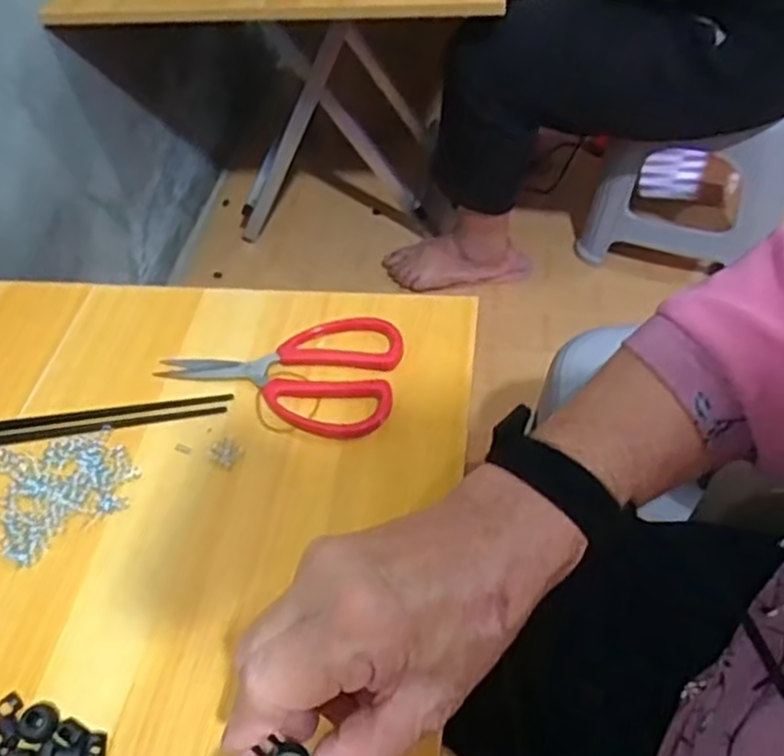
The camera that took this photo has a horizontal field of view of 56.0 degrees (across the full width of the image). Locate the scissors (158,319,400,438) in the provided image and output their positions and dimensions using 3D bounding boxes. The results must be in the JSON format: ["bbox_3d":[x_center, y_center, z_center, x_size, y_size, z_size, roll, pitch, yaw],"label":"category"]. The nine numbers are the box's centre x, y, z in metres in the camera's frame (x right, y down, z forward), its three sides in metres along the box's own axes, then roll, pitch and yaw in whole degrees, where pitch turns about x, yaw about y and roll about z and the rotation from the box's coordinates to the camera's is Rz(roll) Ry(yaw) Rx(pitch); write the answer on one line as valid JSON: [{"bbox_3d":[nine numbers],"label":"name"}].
[{"bbox_3d":[-0.078,-0.006,0.499,0.161,0.011,0.097,4,50,9],"label":"scissors"}]

